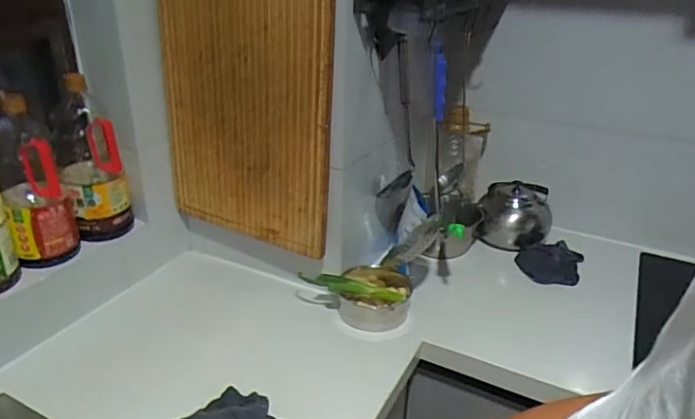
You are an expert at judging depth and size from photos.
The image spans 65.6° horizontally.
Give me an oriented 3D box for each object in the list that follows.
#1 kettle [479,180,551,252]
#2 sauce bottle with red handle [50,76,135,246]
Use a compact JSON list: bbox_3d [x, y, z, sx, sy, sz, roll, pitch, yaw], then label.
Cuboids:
[{"bbox_3d":[0.402,0.007,1.280,0.153,0.120,0.152,16,31,22],"label":"kettle"},{"bbox_3d":[-0.448,-0.088,0.941,0.100,0.280,0.087,-12,32,-26],"label":"sauce bottle with red handle"}]

